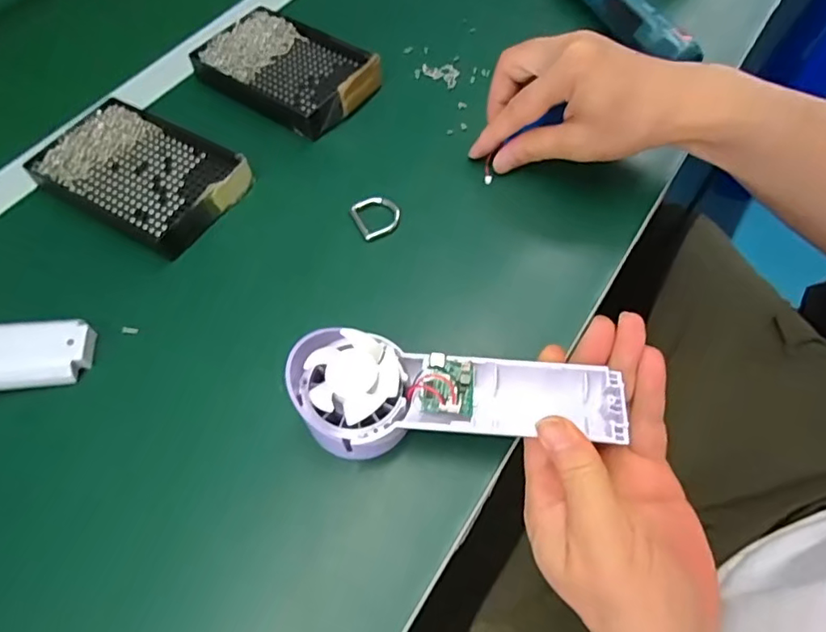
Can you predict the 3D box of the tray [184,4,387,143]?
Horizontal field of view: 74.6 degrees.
[{"bbox_3d":[-0.106,-0.206,0.452,0.144,0.020,0.094,32,66,18],"label":"tray"}]

